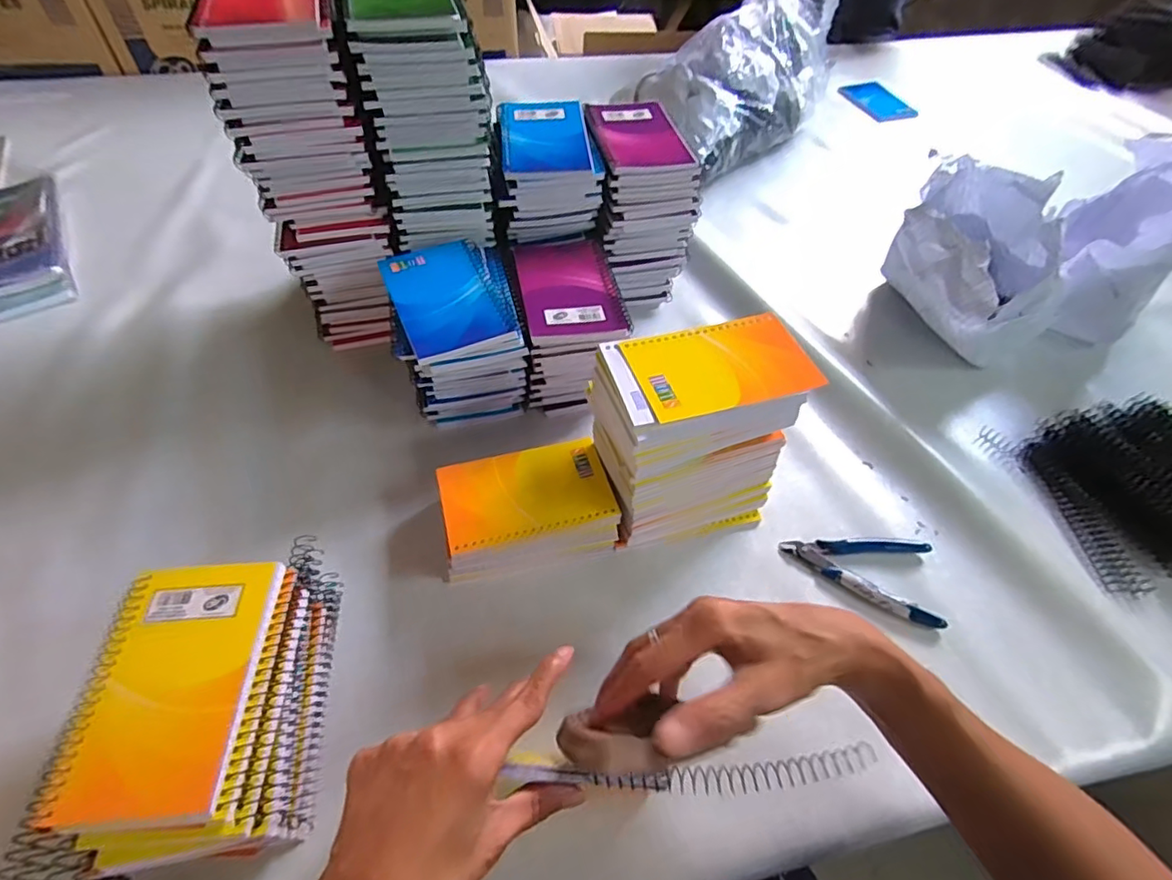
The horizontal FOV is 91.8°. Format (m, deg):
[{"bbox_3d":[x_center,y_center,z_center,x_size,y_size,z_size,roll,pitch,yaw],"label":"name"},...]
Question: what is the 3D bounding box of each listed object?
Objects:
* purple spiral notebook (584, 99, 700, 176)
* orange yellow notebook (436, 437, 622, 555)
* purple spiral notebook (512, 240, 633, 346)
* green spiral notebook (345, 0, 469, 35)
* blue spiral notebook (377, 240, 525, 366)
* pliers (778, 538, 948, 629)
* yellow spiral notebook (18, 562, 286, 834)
[{"bbox_3d":[0.053,-0.300,0.557,0.090,0.013,0.123,-7,52,-9],"label":"purple spiral notebook"},{"bbox_3d":[-0.047,0.039,0.446,0.128,0.004,0.076,-12,53,-12],"label":"orange yellow notebook"},{"bbox_3d":[-0.015,-0.140,0.513,0.086,0.016,0.142,-8,52,-9],"label":"purple spiral notebook"},{"bbox_3d":[-0.143,-0.347,0.446,0.085,0.013,0.115,-10,53,-11],"label":"green spiral notebook"},{"bbox_3d":[-0.115,-0.119,0.475,0.084,0.016,0.123,-18,55,-17],"label":"blue spiral notebook"},{"bbox_3d":[0.220,0.101,0.455,0.116,0.012,0.068,13,53,8],"label":"pliers"},{"bbox_3d":[-0.225,0.131,0.310,0.083,0.012,0.131,-1,51,-4],"label":"yellow spiral notebook"}]

